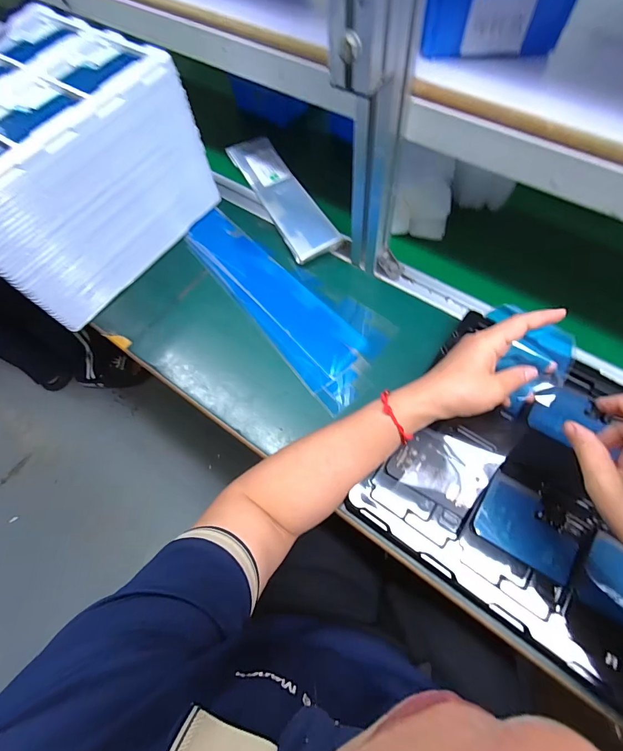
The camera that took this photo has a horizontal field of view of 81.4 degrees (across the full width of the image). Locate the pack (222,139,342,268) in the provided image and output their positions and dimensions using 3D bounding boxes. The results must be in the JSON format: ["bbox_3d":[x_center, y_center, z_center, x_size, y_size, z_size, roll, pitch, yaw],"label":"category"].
[{"bbox_3d":[-0.051,-0.298,0.587,0.073,0.013,0.288,-27,67,-6],"label":"pack"}]

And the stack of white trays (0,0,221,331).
[{"bbox_3d":[-0.363,-0.294,0.519,0.273,0.200,0.319,34,71,17],"label":"stack of white trays"}]

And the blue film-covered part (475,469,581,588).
[{"bbox_3d":[0.214,0.148,0.358,0.089,0.004,0.068,28,70,15],"label":"blue film-covered part"}]

